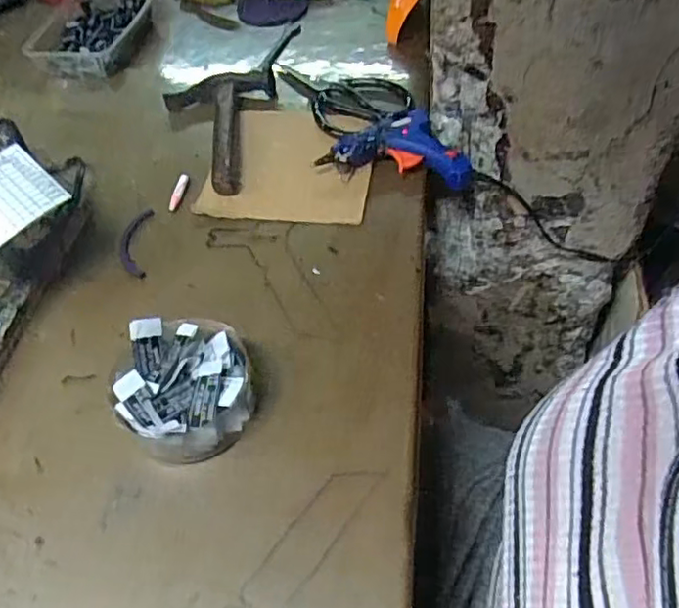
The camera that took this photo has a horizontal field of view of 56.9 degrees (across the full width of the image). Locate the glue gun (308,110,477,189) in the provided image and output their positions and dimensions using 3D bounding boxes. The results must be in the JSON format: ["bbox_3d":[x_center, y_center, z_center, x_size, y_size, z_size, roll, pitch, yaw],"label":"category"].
[{"bbox_3d":[0.056,-0.154,0.599,0.140,0.024,0.085,6,53,11],"label":"glue gun"}]

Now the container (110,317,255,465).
[{"bbox_3d":[-0.109,0.059,0.443,0.091,0.046,0.094,-3,52,4],"label":"container"}]

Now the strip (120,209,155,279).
[{"bbox_3d":[-0.185,-0.055,0.567,0.026,0.006,0.086,-8,52,0],"label":"strip"}]

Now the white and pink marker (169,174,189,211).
[{"bbox_3d":[-0.155,-0.108,0.603,0.009,0.006,0.041,9,66,13],"label":"white and pink marker"}]

